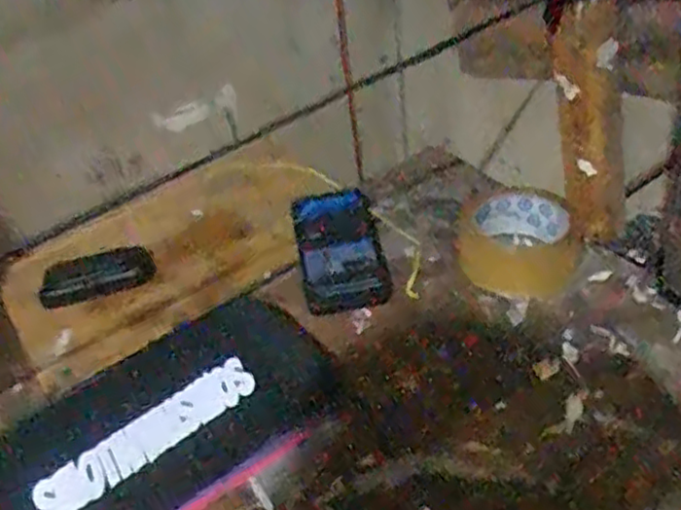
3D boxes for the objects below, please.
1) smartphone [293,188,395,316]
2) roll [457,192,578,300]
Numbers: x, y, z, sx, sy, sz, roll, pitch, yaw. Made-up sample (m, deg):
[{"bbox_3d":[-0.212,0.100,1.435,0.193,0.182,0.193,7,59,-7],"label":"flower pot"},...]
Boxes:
[{"bbox_3d":[0.000,-0.007,0.678,0.080,0.013,0.152,-6,49,-7],"label":"smartphone"},{"bbox_3d":[0.164,-0.011,0.641,0.106,0.043,0.106,-4,40,3],"label":"roll"}]

